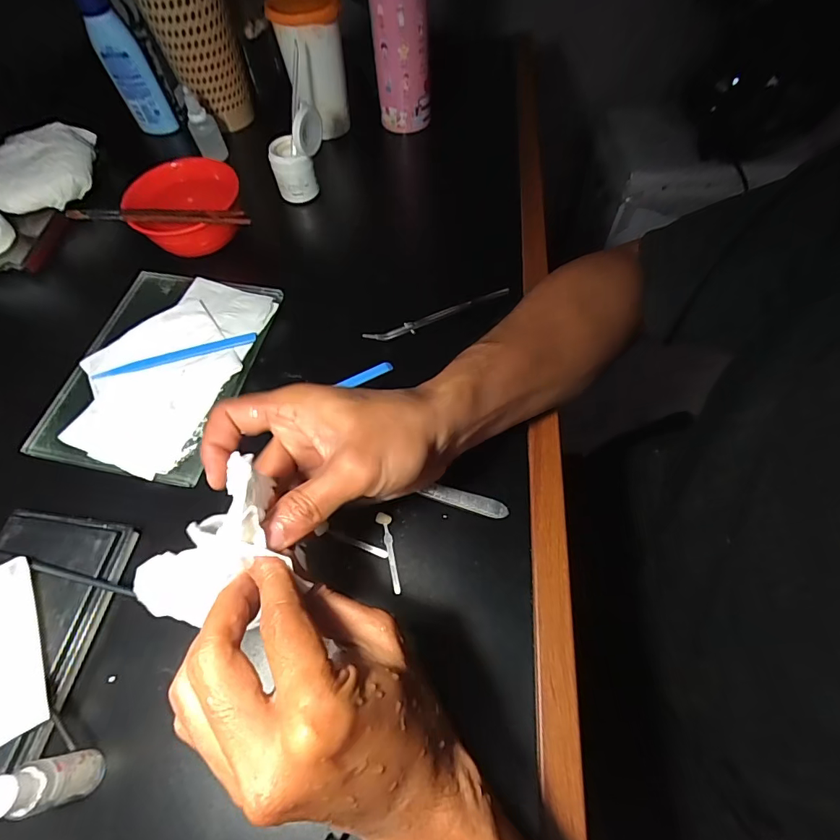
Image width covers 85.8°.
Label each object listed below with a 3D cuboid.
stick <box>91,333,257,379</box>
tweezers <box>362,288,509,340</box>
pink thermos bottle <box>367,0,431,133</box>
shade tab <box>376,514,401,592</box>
[{"bbox_3d":[-0.210,-0.055,0.390,0.134,0.004,0.012,-17,62,-7],"label":"stick"},{"bbox_3d":[0.020,-0.097,0.412,0.143,0.007,0.016,-22,62,-10],"label":"tweezers"},{"bbox_3d":[-0.022,-0.415,0.459,0.065,0.232,0.056,1,61,3],"label":"pink thermos bottle"},{"bbox_3d":[-0.021,0.092,0.317,0.010,0.004,0.055,-12,61,-4],"label":"shade tab"}]

